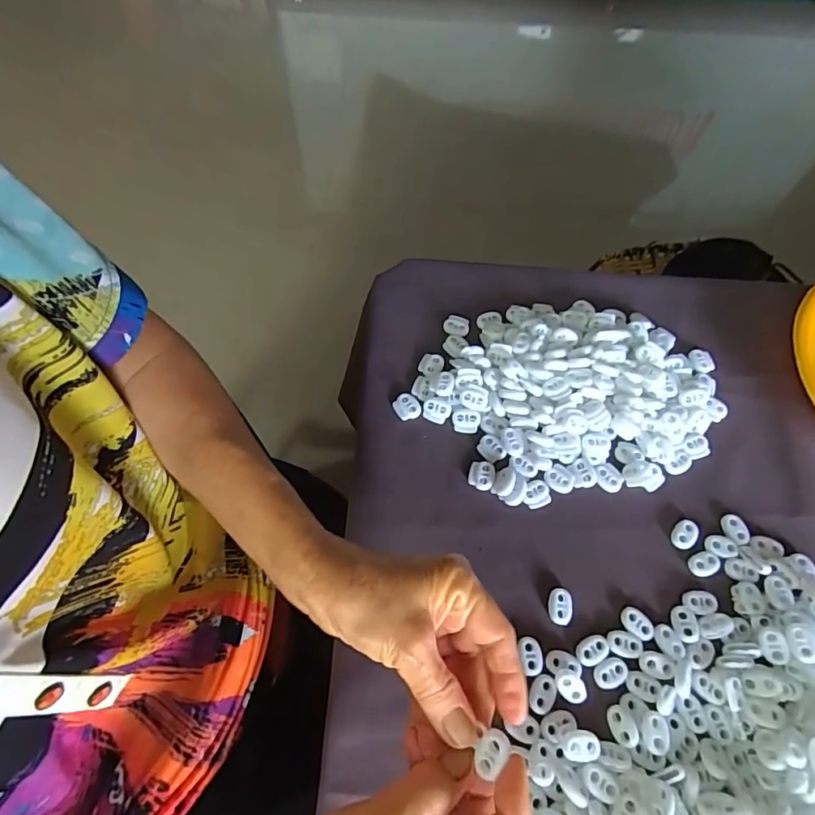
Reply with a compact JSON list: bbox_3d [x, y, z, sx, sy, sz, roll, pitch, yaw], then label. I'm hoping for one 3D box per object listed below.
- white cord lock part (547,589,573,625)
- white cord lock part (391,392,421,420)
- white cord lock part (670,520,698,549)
[{"bbox_3d":[0.103,0.134,0.332,0.016,0.004,0.022,8,64,2],"label":"white cord lock part"},{"bbox_3d":[0.000,-0.001,0.394,0.020,0.005,0.021,-32,69,-16],"label":"white cord lock part"},{"bbox_3d":[0.200,0.091,0.355,0.023,0.004,0.016,-41,72,-19],"label":"white cord lock part"}]

